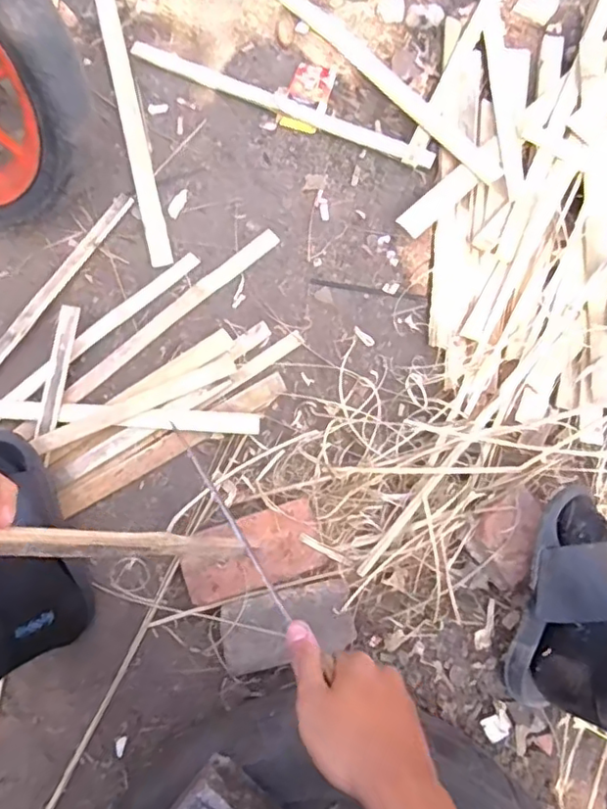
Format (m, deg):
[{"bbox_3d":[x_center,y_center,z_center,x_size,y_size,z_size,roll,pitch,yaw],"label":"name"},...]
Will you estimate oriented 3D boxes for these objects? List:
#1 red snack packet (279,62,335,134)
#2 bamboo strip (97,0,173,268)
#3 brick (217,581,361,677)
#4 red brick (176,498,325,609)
[{"bbox_3d":[0.008,-0.471,0.913,0.066,0.013,0.115,15,76,6],"label":"red snack packet"},{"bbox_3d":[-0.273,-0.465,0.926,0.031,0.008,0.556,-14,75,-2],"label":"bamboo strip"},{"bbox_3d":[-0.018,0.265,0.717,0.155,0.047,0.083,-15,75,-2],"label":"brick"},{"bbox_3d":[-0.064,0.183,0.736,0.168,0.040,0.087,-18,75,-3],"label":"red brick"}]

